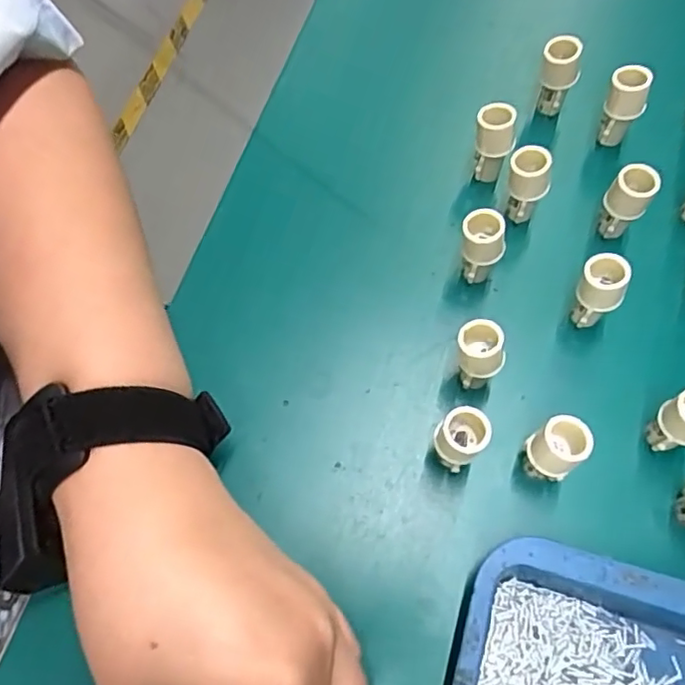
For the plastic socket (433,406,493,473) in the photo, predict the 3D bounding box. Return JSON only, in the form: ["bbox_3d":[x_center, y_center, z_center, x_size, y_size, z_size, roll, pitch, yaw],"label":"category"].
[{"bbox_3d":[0.049,0.043,0.256,0.019,0.045,0.019,0,66,-1],"label":"plastic socket"}]

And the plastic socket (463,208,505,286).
[{"bbox_3d":[0.065,-0.044,0.288,0.021,0.043,0.017,18,67,7],"label":"plastic socket"}]

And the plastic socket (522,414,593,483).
[{"bbox_3d":[0.088,0.047,0.252,0.020,0.044,0.021,0,66,-1],"label":"plastic socket"}]

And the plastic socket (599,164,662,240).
[{"bbox_3d":[0.139,-0.068,0.298,0.019,0.045,0.017,36,71,14],"label":"plastic socket"}]

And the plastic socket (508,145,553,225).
[{"bbox_3d":[0.091,-0.079,0.301,0.021,0.043,0.015,27,68,10],"label":"plastic socket"}]

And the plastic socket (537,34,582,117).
[{"bbox_3d":[0.116,-0.144,0.325,0.021,0.043,0.017,19,67,7],"label":"plastic socket"}]

